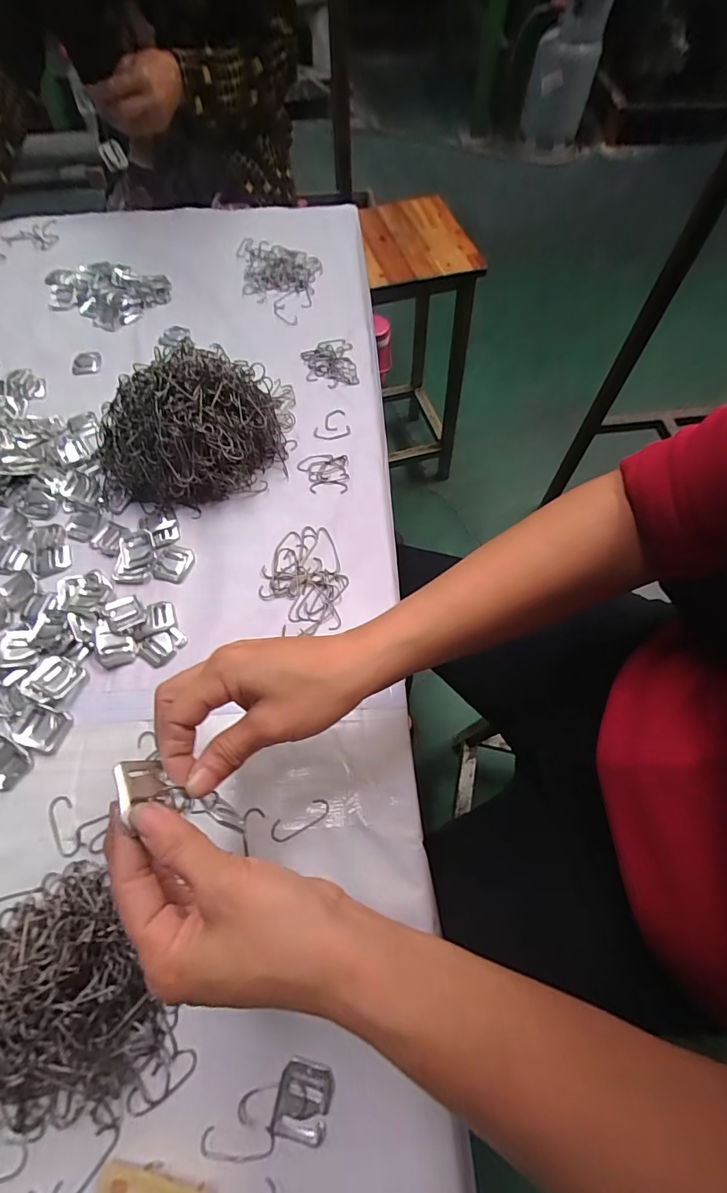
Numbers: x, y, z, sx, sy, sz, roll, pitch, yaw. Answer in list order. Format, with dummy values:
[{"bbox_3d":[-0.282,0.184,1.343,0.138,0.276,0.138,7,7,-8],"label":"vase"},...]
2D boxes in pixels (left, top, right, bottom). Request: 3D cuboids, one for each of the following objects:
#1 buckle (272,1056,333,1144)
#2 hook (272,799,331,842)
[{"bbox_3d":[-0.034,0.283,0.257,0.030,0.004,0.033,8,64,5],"label":"buckle"},{"bbox_3d":[-0.045,0.158,0.324,0.044,0.004,0.015,-25,65,-11],"label":"hook"}]

